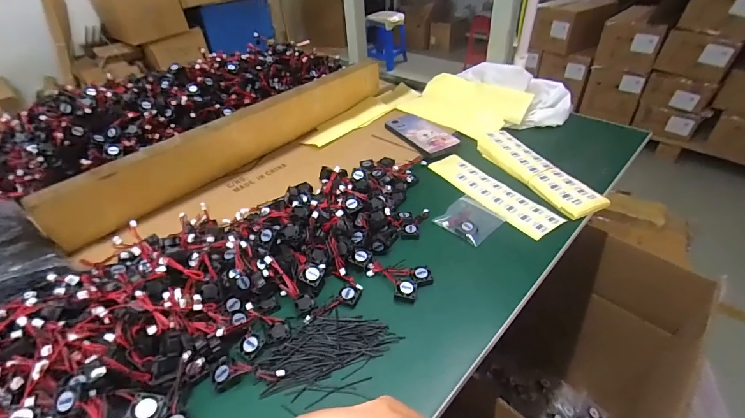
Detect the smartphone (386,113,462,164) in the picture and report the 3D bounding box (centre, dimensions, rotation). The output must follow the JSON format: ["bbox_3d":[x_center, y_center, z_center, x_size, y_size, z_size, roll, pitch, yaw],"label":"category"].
[{"bbox_3d":[0.098,-0.154,0.736,0.094,0.013,0.164,-24,43,-24],"label":"smartphone"}]

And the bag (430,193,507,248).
[{"bbox_3d":[0.151,0.013,0.548,0.086,0.009,0.080,-31,46,-30],"label":"bag"}]

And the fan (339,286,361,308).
[{"bbox_3d":[-0.029,0.108,0.449,0.024,0.008,0.025,13,42,19],"label":"fan"}]

